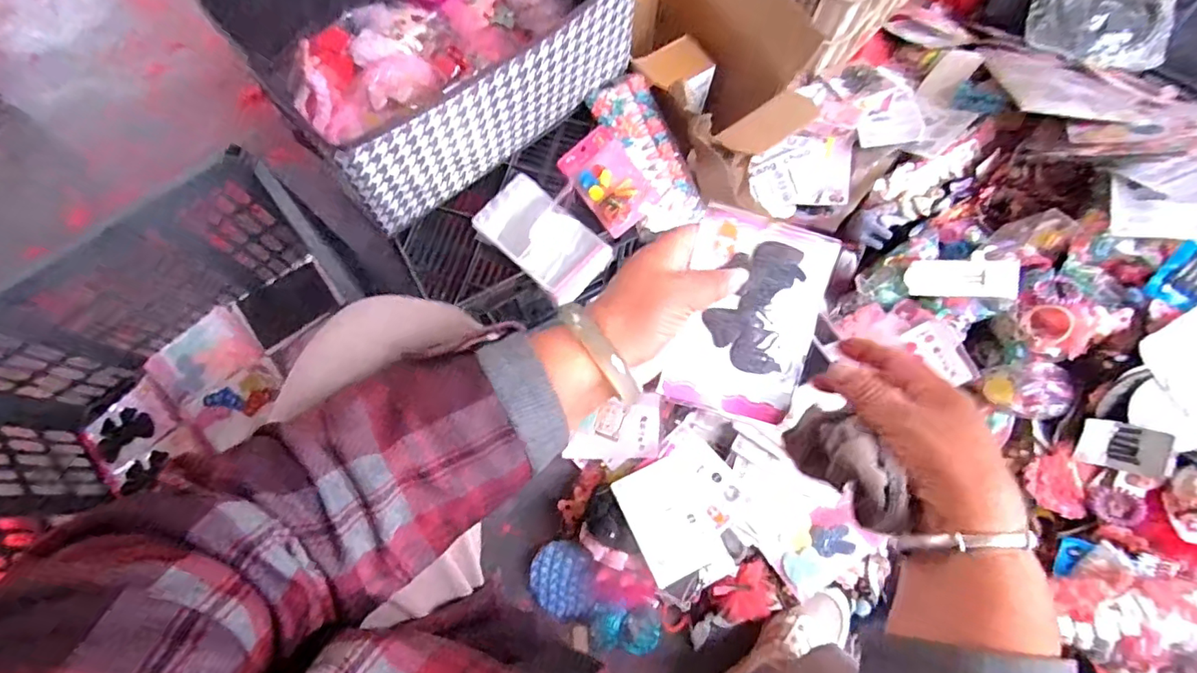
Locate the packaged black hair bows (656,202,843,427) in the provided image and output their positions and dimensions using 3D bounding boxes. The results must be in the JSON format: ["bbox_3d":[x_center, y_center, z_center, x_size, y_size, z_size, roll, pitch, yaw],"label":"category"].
[{"bbox_3d":[0.099,-0.012,0.350,0.089,0.005,0.129,15,93,-3],"label":"packaged black hair bows"}]

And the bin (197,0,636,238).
[{"bbox_3d":[-0.207,-0.375,0.647,0.381,0.164,0.339,-41,77,-11],"label":"bin"}]

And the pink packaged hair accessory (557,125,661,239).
[{"bbox_3d":[0.013,-0.204,0.686,0.081,0.015,0.145,-36,72,3],"label":"pink packaged hair accessory"}]

